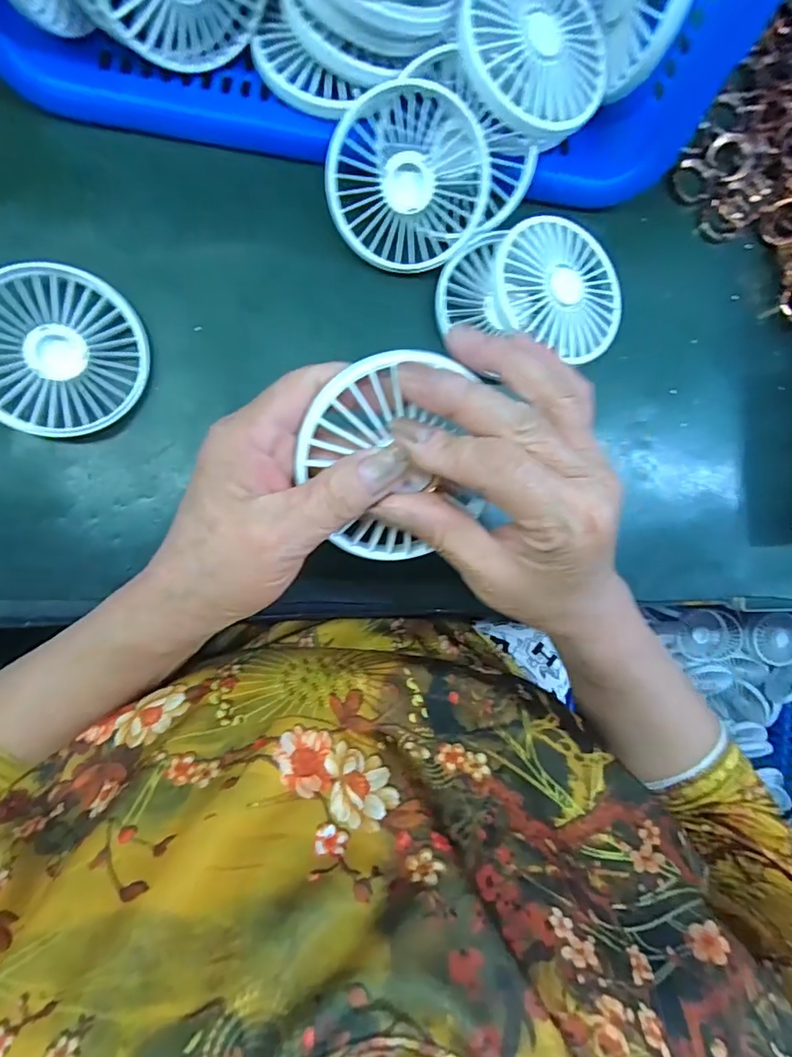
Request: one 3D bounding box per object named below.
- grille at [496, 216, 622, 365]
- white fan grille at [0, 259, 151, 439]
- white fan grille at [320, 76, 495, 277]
[{"bbox_3d":[0.097,-0.142,0.316,0.083,0.029,0.075,21,85,-7],"label":"grille"},{"bbox_3d":[-0.183,-0.097,0.282,0.085,0.021,0.089,0,87,-8],"label":"white fan grille"},{"bbox_3d":[0.007,-0.195,0.296,0.087,0.012,0.086,0,115,-2],"label":"white fan grille"}]

